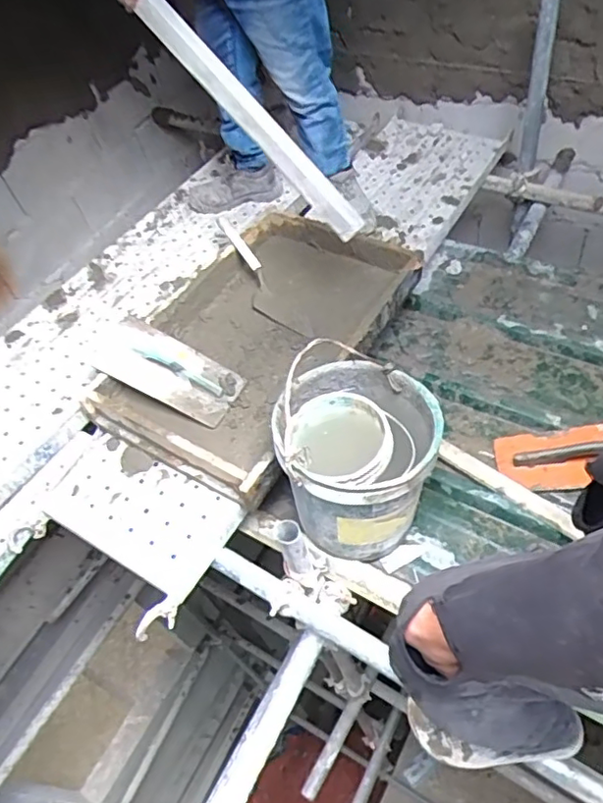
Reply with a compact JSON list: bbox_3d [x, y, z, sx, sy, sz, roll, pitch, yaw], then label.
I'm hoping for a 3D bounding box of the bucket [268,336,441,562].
[{"bbox_3d":[0.110,0.110,1.209,0.292,0.274,0.314,-6,52,8],"label":"bucket"}]

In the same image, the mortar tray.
[{"bbox_3d":[-0.103,-0.184,1.496,0.547,0.114,0.814,23,61,27],"label":"mortar tray"}]

